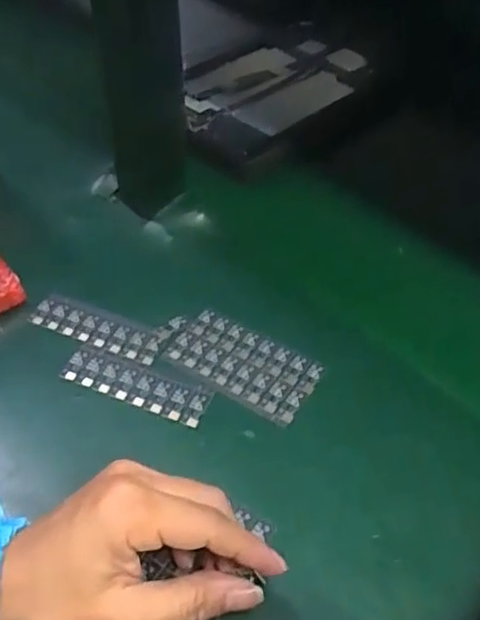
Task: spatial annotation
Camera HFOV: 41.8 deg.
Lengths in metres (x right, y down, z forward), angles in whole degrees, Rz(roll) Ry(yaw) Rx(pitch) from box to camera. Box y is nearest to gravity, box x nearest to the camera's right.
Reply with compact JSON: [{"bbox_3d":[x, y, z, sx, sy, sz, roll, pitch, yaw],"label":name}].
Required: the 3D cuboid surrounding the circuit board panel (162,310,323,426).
[{"bbox_3d":[0.001,0.034,0.397,0.093,0.004,0.050,24,52,22],"label":"circuit board panel"}]

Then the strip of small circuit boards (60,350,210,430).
[{"bbox_3d":[-0.065,0.046,0.385,0.093,0.004,0.025,16,50,16],"label":"strip of small circuit boards"}]

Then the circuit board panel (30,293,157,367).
[{"bbox_3d":[-0.096,0.012,0.423,0.093,0.004,0.026,19,56,17],"label":"circuit board panel"}]

